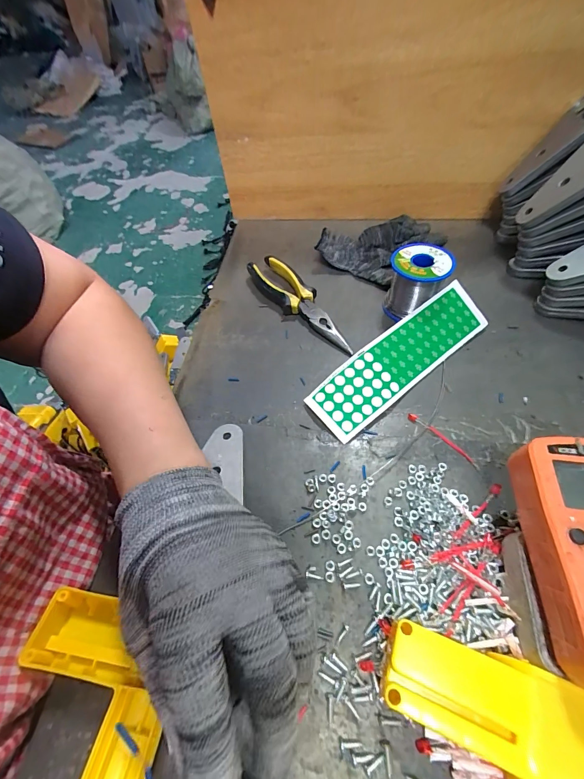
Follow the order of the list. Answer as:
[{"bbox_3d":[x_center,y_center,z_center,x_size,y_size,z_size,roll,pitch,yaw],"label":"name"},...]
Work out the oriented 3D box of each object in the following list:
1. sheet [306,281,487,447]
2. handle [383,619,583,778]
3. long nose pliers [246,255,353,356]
[{"bbox_3d":[0.118,-0.035,0.343,0.225,0.015,0.059,-36,80,-18],"label":"sheet"},{"bbox_3d":[0.088,0.211,0.159,0.110,0.040,0.146,18,58,17],"label":"handle"},{"bbox_3d":[0.008,-0.110,0.404,0.046,0.020,0.190,-31,57,-16],"label":"long nose pliers"}]

